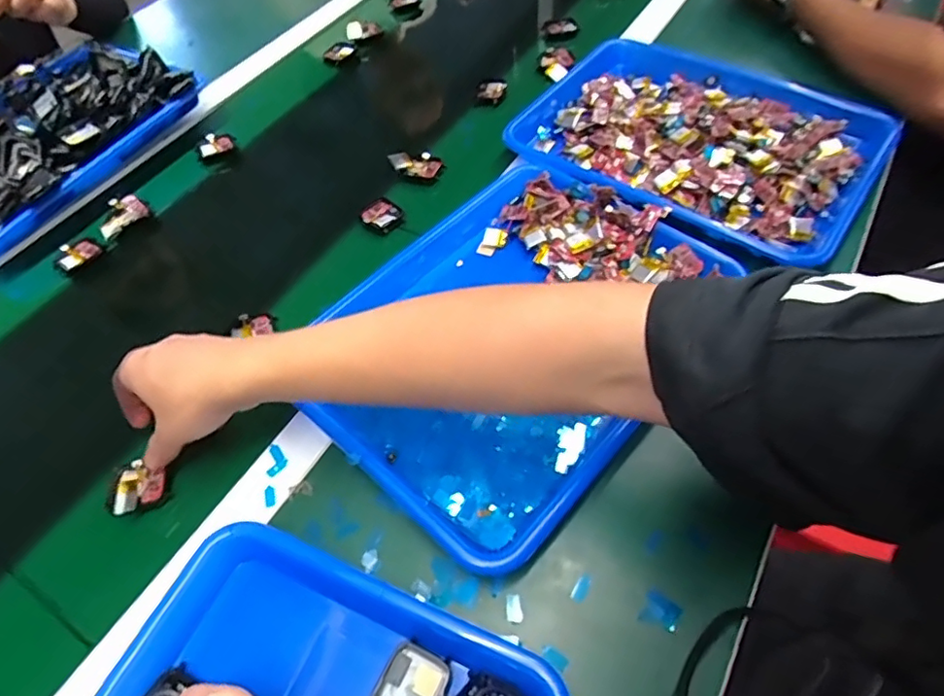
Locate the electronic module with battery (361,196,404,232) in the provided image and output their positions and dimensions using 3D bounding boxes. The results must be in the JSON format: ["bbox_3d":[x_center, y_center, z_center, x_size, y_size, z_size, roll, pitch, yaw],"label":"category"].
[{"bbox_3d":[-0.095,-0.137,0.592,0.041,0.010,0.040,-38,62,-22],"label":"electronic module with battery"}]

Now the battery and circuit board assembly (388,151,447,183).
[{"bbox_3d":[-0.061,-0.200,0.631,0.059,0.018,0.033,13,56,11],"label":"battery and circuit board assembly"}]

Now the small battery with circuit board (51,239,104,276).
[{"bbox_3d":[-0.408,-0.096,0.593,0.032,0.013,0.046,30,61,21],"label":"small battery with circuit board"}]

